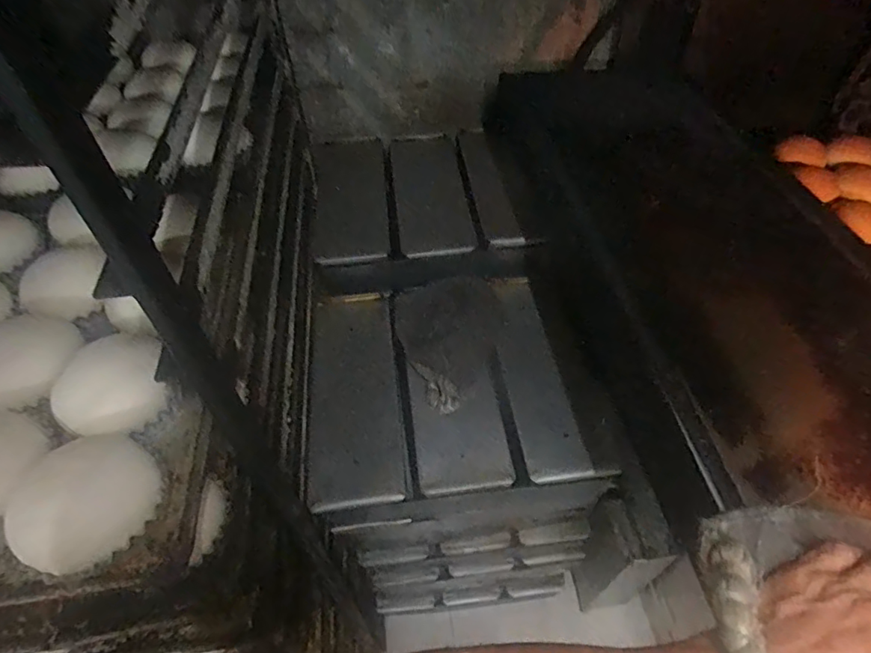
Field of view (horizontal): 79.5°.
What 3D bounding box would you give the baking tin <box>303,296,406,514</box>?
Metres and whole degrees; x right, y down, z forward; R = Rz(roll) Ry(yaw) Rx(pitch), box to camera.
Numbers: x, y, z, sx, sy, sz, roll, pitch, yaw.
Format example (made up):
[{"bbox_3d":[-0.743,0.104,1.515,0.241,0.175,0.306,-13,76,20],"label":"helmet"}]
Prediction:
[{"bbox_3d":[-0.127,0.097,0.813,0.132,0.077,0.366,-7,49,-3],"label":"baking tin"}]

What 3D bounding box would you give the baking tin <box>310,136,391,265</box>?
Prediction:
[{"bbox_3d":[-0.184,-0.269,1.131,0.170,0.249,0.049,-7,14,-23],"label":"baking tin"}]

